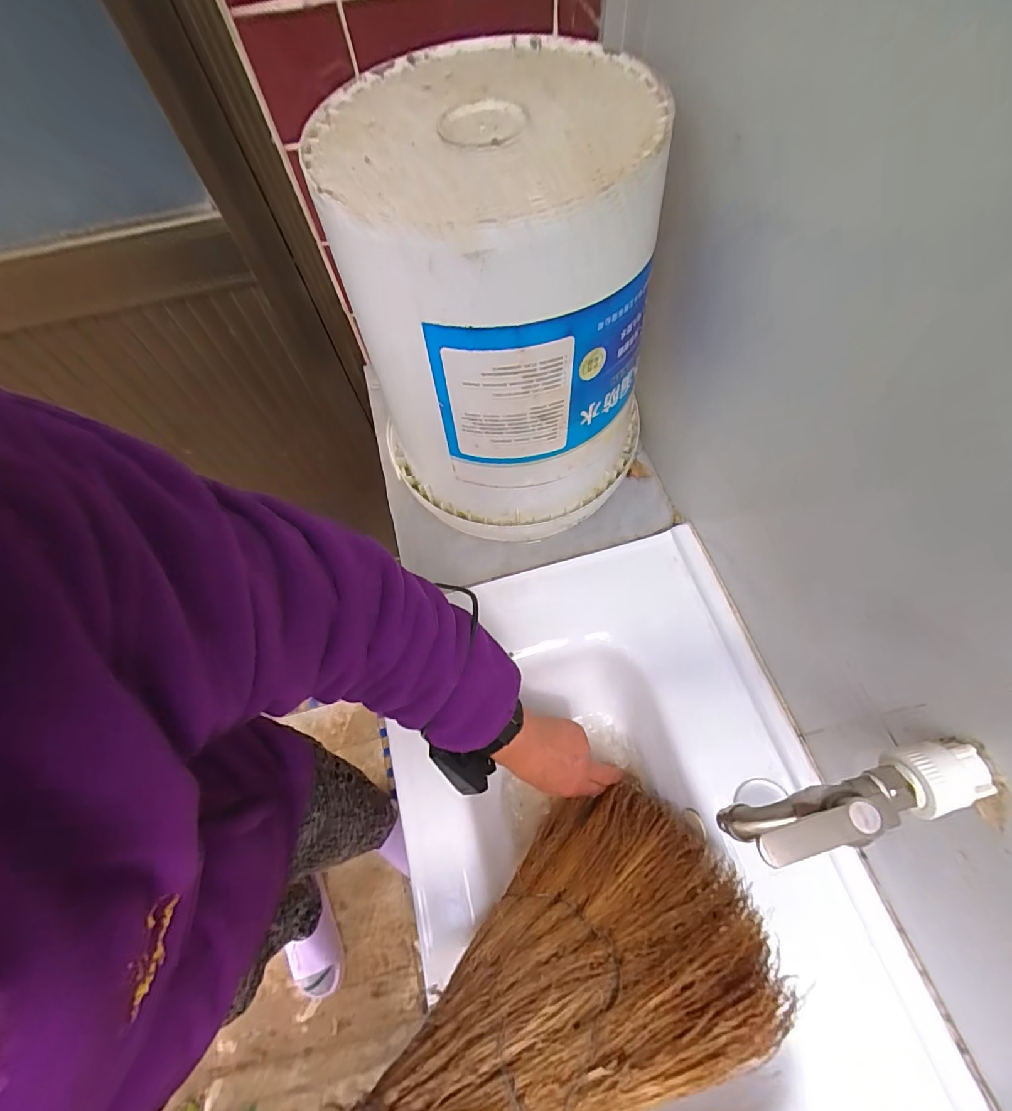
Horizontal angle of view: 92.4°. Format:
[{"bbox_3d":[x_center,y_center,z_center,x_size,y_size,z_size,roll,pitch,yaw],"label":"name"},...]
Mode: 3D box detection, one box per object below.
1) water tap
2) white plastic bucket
[{"bbox_3d":[0.194,0.151,0.291,0.162,0.099,0.034,-4,58,-20],"label":"water tap"},{"bbox_3d":[-0.010,-0.213,0.484,0.255,0.358,0.239,-2,63,4],"label":"white plastic bucket"}]

